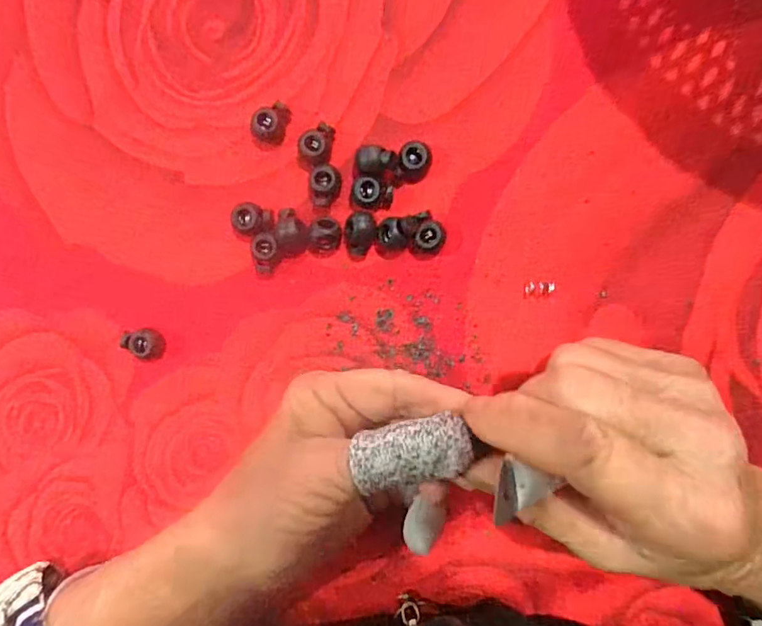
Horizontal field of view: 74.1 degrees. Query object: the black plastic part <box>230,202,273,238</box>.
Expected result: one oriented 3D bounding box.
[{"bbox_3d":[-0.060,-0.043,0.239,0.019,0.009,0.015,10,95,3],"label":"black plastic part"}]

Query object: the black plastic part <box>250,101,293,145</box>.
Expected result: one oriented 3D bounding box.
[{"bbox_3d":[-0.051,-0.089,0.235,0.013,0.012,0.018,22,95,1],"label":"black plastic part"}]

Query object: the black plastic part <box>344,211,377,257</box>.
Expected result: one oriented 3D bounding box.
[{"bbox_3d":[-0.010,-0.037,0.237,0.014,0.013,0.020,11,95,2],"label":"black plastic part"}]

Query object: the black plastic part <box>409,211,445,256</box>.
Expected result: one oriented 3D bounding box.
[{"bbox_3d":[0.022,-0.036,0.232,0.015,0.011,0.019,20,95,2],"label":"black plastic part"}]

